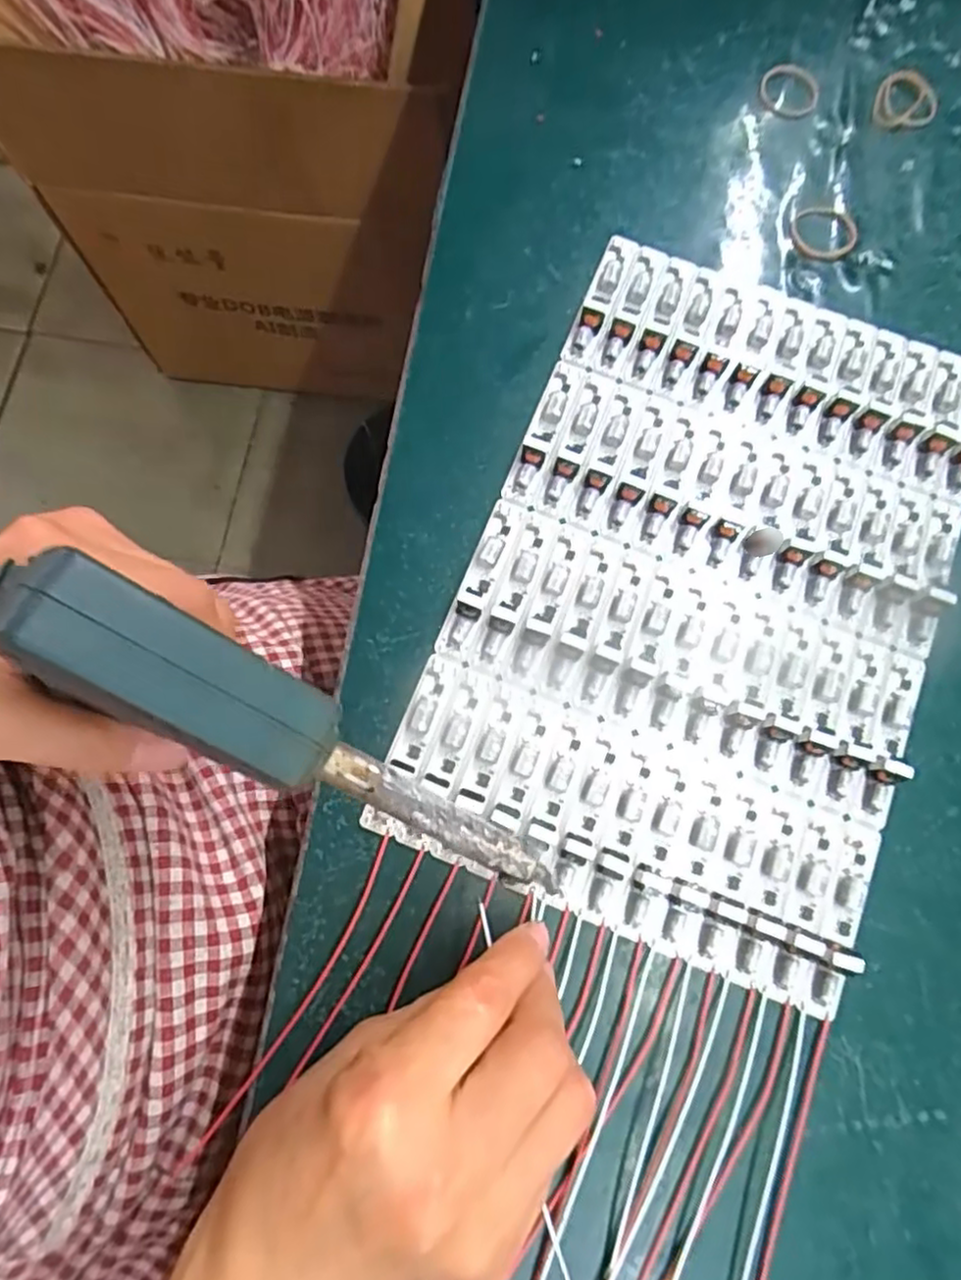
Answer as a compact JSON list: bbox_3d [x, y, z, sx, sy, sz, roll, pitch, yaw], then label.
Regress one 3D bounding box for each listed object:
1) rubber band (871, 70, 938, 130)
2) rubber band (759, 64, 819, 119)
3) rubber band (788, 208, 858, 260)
[{"bbox_3d":[0.221,-0.279,0.360,0.031,0.006,0.037,29,78,6],"label":"rubber band"},{"bbox_3d":[0.161,-0.287,0.363,0.031,0.004,0.034,0,77,-1],"label":"rubber band"},{"bbox_3d":[0.167,-0.198,0.338,0.034,0.005,0.027,12,77,2],"label":"rubber band"}]

